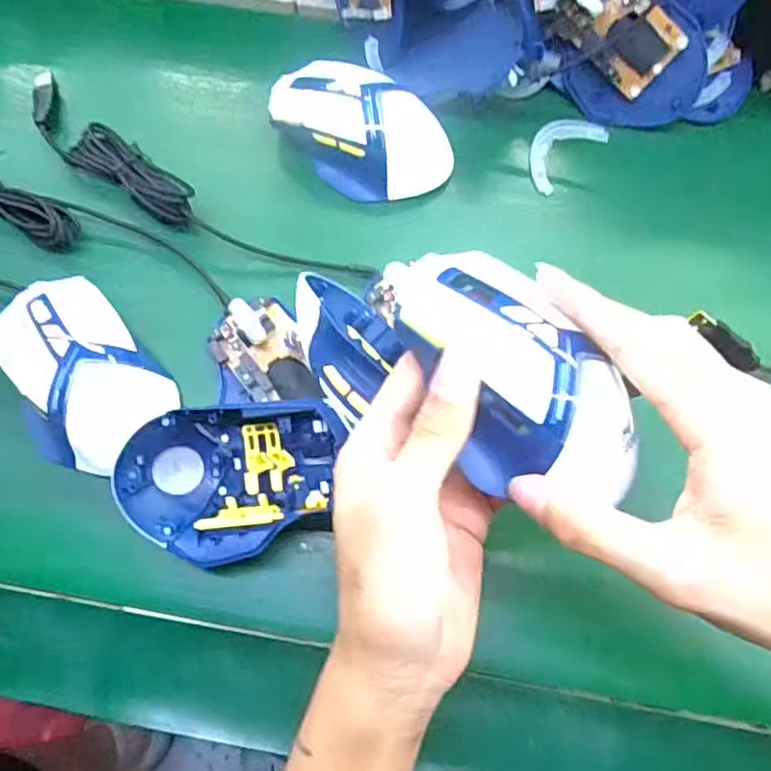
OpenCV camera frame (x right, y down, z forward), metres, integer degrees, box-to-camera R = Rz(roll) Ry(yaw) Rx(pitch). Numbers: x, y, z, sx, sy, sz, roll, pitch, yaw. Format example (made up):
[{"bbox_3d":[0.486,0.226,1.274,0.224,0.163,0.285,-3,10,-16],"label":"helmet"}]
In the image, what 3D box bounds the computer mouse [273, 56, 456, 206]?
[{"bbox_3d":[-0.017,-0.161,0.400,0.113,0.043,0.066,29,75,8],"label":"computer mouse"}]

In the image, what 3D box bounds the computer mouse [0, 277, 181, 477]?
[{"bbox_3d":[-0.162,-0.008,0.345,0.067,0.040,0.112,-39,77,-12],"label":"computer mouse"}]

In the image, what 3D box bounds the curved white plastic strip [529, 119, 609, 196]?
[{"bbox_3d":[0.114,-0.156,0.421,0.061,0.009,0.035,-43,78,-12],"label":"curved white plastic strip"}]

